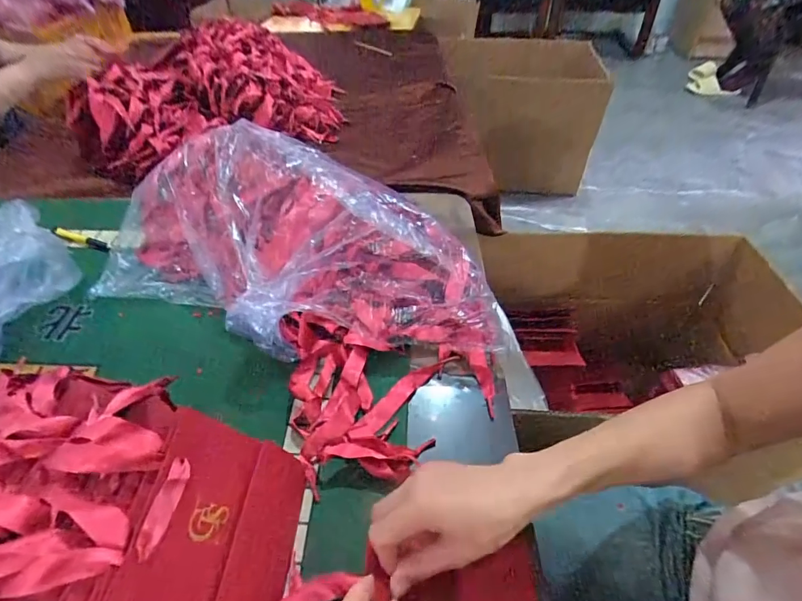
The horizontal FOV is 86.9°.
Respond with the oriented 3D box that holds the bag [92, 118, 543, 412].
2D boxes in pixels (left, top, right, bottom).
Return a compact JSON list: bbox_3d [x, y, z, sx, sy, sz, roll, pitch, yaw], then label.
[{"bbox_3d":[-0.130,-0.058,0.512,0.520,0.161,0.226,19,49,18],"label":"bag"}]

